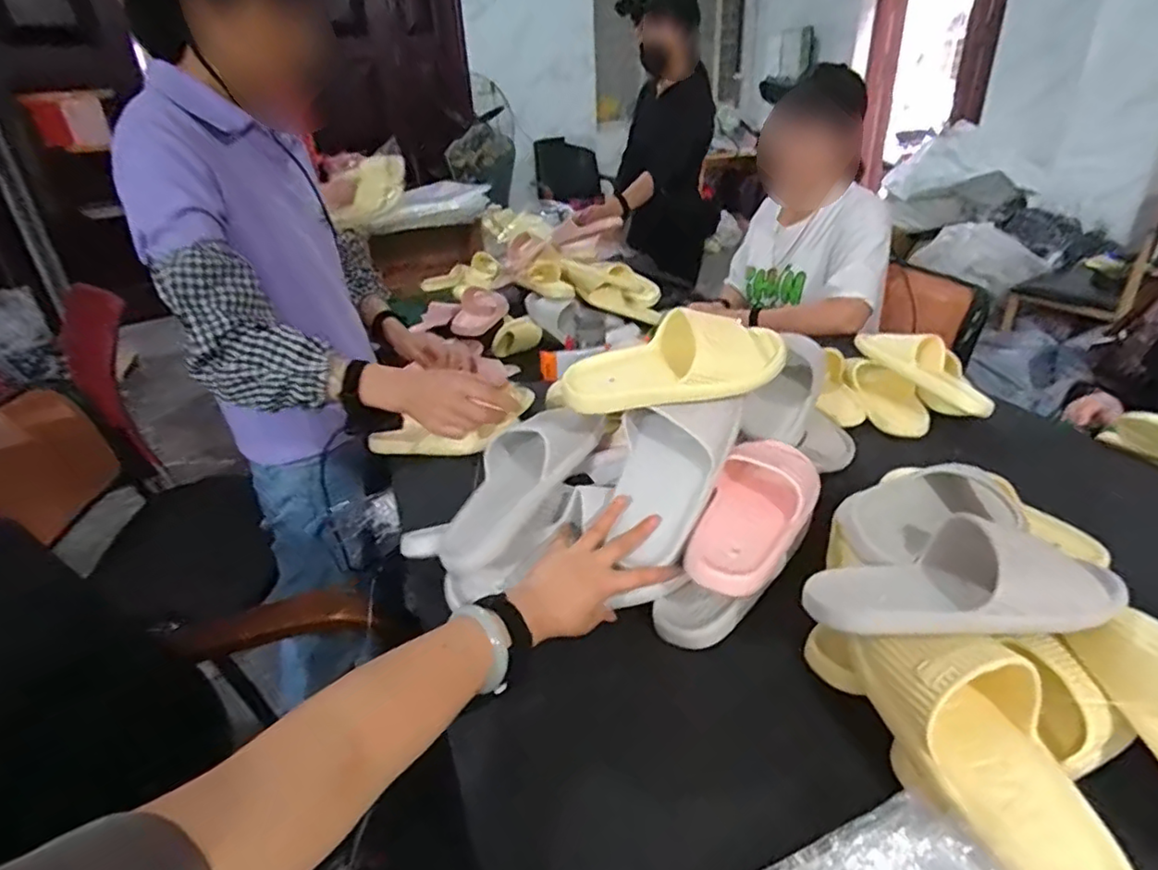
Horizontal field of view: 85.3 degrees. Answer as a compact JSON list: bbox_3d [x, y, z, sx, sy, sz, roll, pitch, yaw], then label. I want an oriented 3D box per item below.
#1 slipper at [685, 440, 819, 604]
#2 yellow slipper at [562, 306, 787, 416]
[{"bbox_3d":[0.179,0.082,0.665,0.115,0.065,0.206,17,49,24],"label":"slipper"},{"bbox_3d":[0.106,-0.083,0.669,0.241,0.074,0.079,-9,30,-9],"label":"yellow slipper"}]

